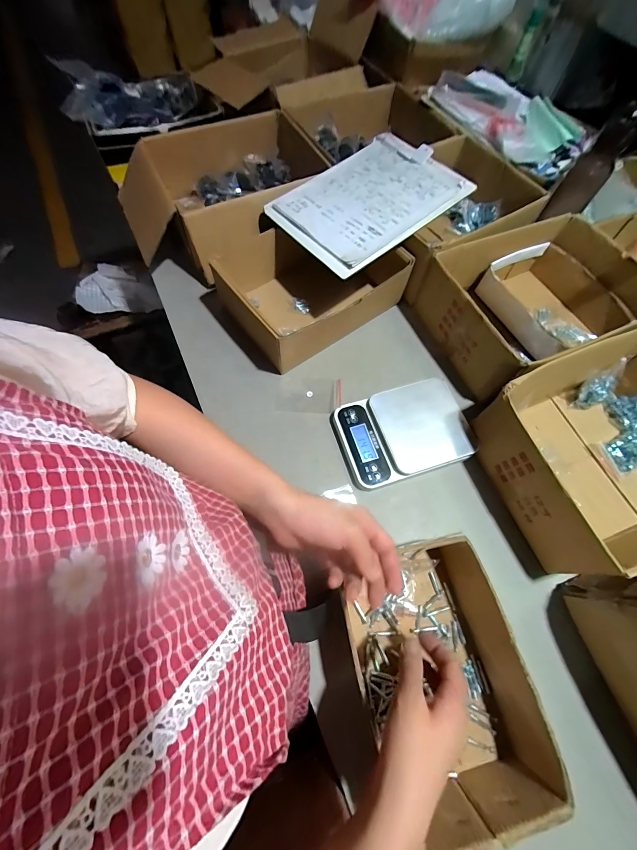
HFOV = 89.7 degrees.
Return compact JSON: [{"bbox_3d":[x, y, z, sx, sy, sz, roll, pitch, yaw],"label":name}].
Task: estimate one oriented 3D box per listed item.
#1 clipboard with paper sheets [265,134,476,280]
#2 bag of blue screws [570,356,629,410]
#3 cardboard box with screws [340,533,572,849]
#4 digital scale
[{"bbox_3d":[0.092,-0.405,0.575,0.308,0.015,0.220,-41,76,-13],"label":"clipboard with paper sheets"},{"bbox_3d":[0.477,-0.067,0.540,0.051,0.096,0.032,23,31,7],"label":"bag of blue screws"},{"bbox_3d":[0.135,0.276,0.372,0.162,0.091,0.249,-12,67,-7],"label":"cardboard box with screws"},{"bbox_3d":[0.138,0.009,0.514,0.198,0.030,0.141,-15,67,-8],"label":"digital scale"}]

